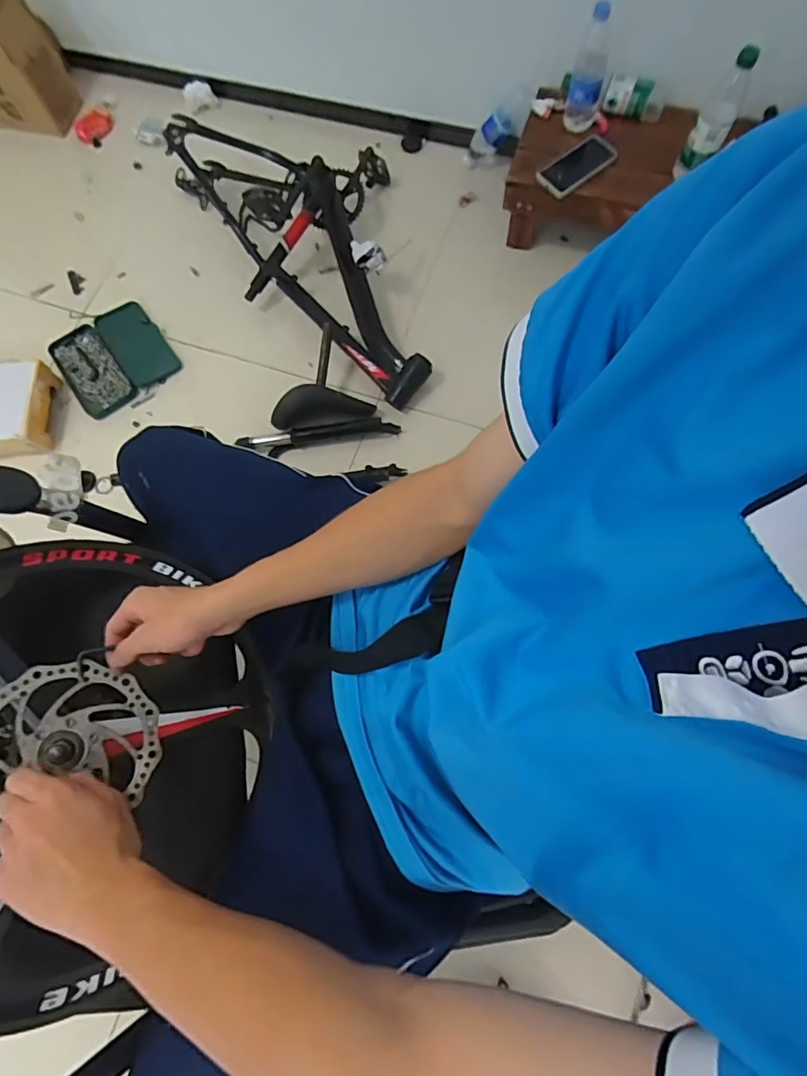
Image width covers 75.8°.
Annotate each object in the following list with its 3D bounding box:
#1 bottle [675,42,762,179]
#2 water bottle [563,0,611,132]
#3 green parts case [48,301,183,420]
[{"bbox_3d":[0.612,-0.818,1.013,0.072,0.221,0.067,19,74,7],"label":"bottle"},{"bbox_3d":[0.396,-0.988,1.095,0.073,0.206,0.088,14,74,6],"label":"water bottle"},{"bbox_3d":[-0.697,-0.437,1.248,0.238,0.036,0.250,-35,75,-9],"label":"green parts case"}]

